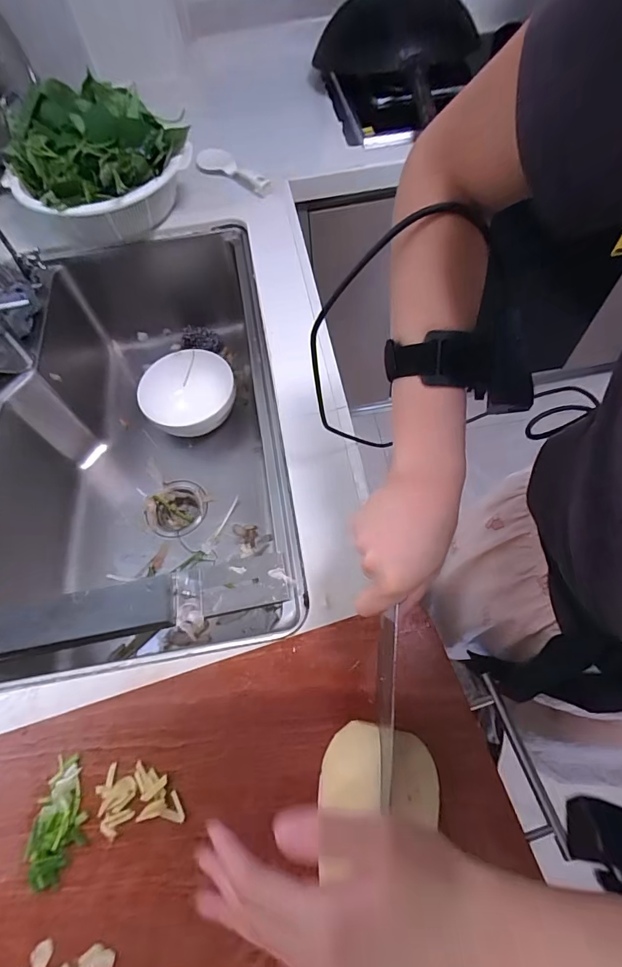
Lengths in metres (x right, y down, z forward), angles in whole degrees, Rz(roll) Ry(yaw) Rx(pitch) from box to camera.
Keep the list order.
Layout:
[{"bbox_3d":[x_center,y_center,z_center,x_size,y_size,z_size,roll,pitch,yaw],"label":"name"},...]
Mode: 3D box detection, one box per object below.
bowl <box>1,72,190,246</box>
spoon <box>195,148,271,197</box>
[{"bbox_3d":[-0.343,-0.519,0.714,0.278,0.167,0.243,-31,64,-12],"label":"bowl"},{"bbox_3d":[-0.148,-0.593,0.826,0.060,0.029,0.187,-41,66,-16],"label":"spoon"}]

